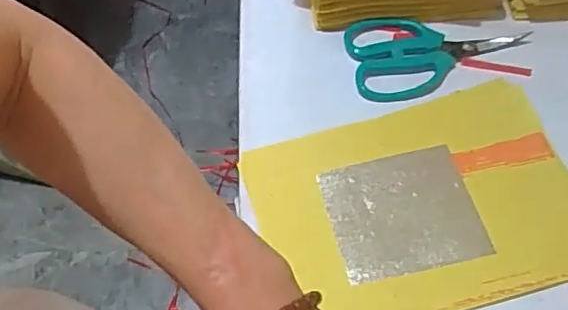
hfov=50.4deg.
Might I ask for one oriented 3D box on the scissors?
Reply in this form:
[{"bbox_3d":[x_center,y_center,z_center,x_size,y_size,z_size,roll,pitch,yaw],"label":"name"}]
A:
[{"bbox_3d":[0.129,-0.085,0.500,0.147,0.009,0.078,-7,58,-3],"label":"scissors"}]

